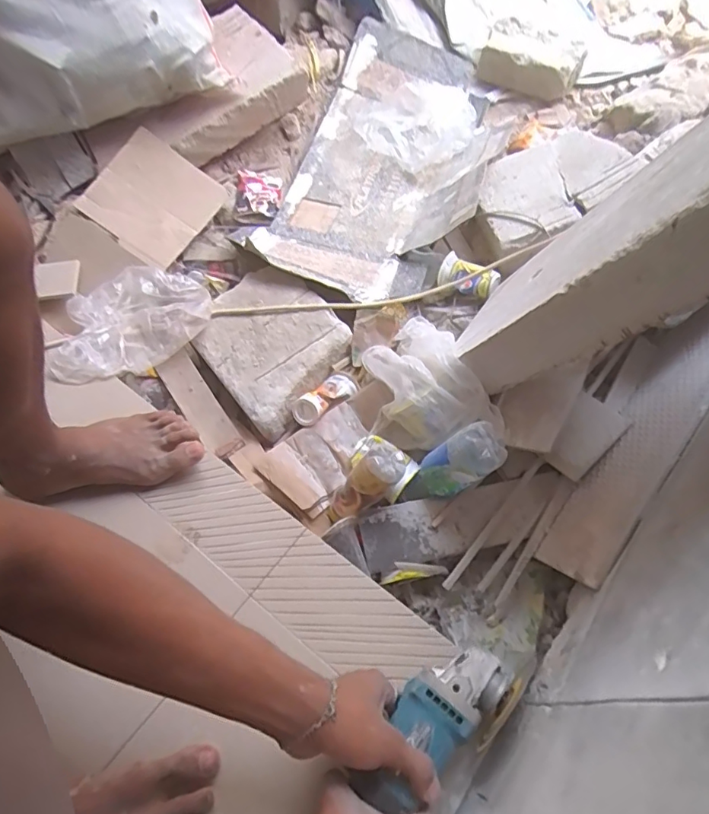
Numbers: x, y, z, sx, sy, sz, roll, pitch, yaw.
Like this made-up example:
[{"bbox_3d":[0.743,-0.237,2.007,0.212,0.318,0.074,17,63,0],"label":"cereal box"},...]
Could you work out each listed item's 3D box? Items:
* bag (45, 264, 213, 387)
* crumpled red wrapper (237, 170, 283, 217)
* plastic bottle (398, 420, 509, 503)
[{"bbox_3d":[-0.346,-0.134,0.765,0.239,0.035,0.171,-24,62,-13],"label":"bag"},{"bbox_3d":[-0.176,-0.399,0.919,0.079,0.045,0.099,1,59,1],"label":"crumpled red wrapper"},{"bbox_3d":[0.119,0.081,0.624,0.051,0.157,0.060,8,50,-39],"label":"plastic bottle"}]

